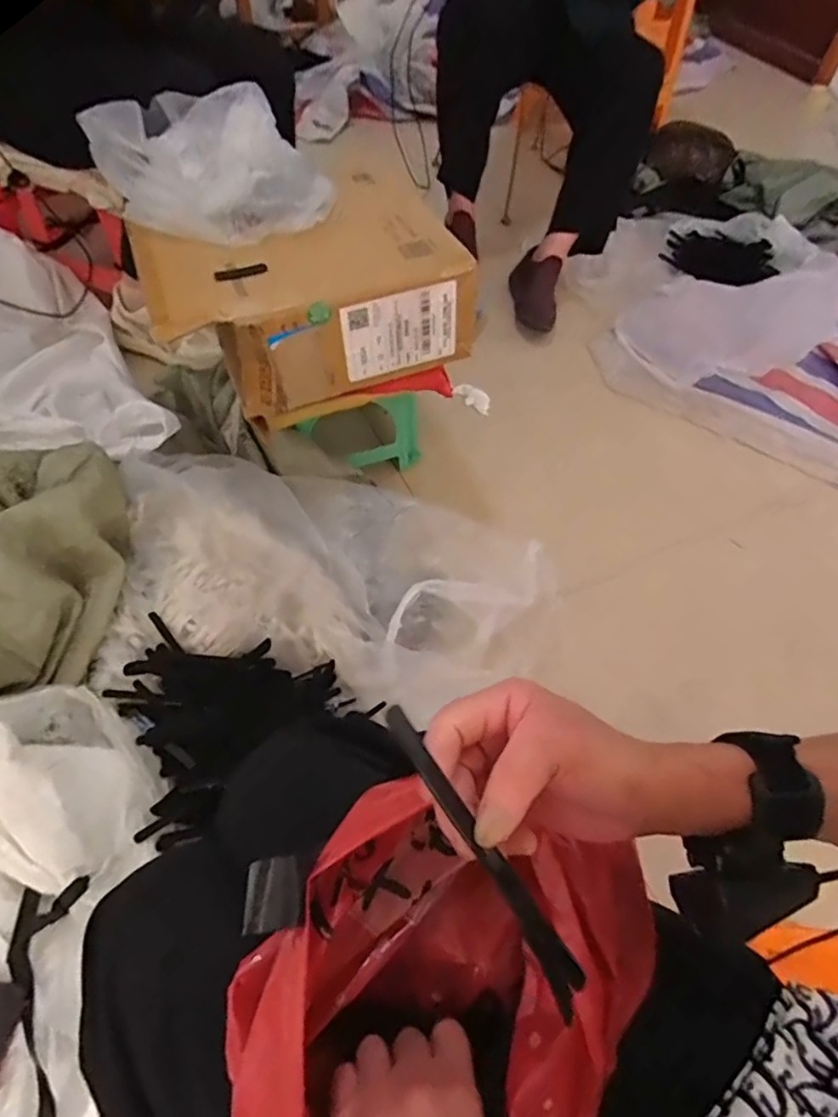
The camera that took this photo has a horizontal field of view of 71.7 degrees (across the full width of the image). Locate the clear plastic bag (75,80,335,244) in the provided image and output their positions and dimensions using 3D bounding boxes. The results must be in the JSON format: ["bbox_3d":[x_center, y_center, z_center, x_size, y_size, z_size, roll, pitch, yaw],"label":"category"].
[{"bbox_3d":[-0.283,-0.533,0.768,0.212,0.117,0.261,-38,66,-25],"label":"clear plastic bag"}]

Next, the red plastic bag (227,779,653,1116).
[{"bbox_3d":[0.015,0.215,0.286,0.173,0.111,0.205,30,60,15],"label":"red plastic bag"}]

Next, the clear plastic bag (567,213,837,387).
[{"bbox_3d":[0.644,-0.611,1.307,0.561,0.107,0.592,31,60,16],"label":"clear plastic bag"}]

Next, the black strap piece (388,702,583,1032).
[{"bbox_3d":[0.027,0.125,0.242,0.016,0.007,0.144,-34,93,-23],"label":"black strap piece"}]

